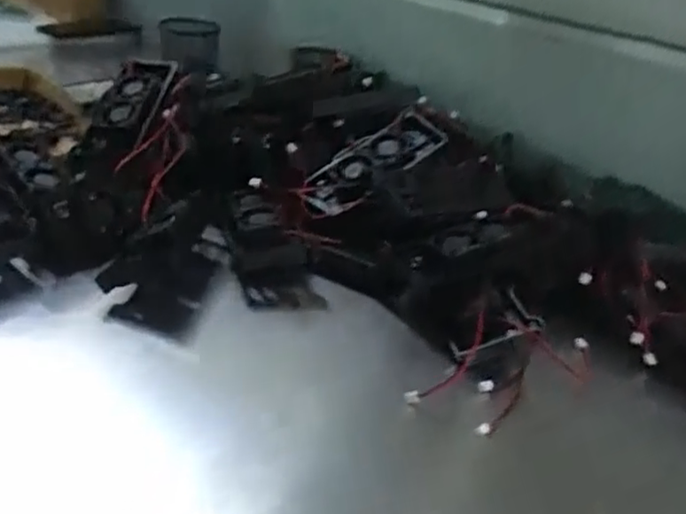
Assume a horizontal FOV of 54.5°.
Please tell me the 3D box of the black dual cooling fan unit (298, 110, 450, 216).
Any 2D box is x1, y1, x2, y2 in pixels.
[{"bbox_3d":[0.028,-0.090,0.644,0.146,0.033,0.057,-34,42,-12],"label":"black dual cooling fan unit"}]

